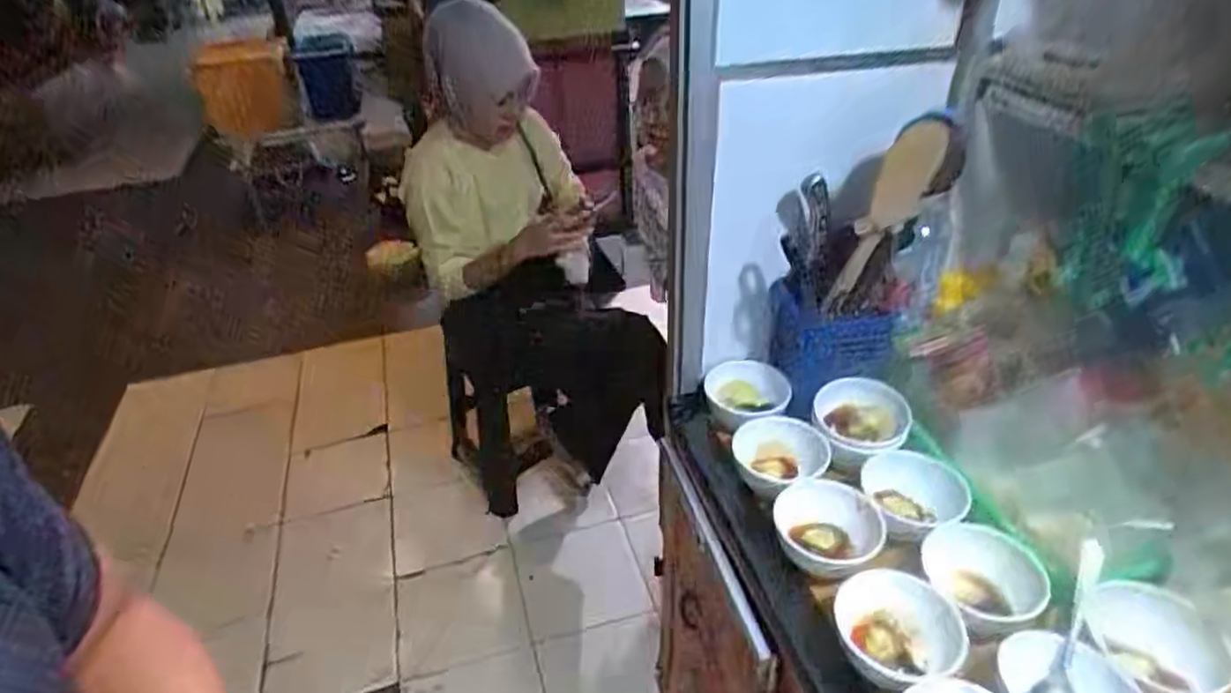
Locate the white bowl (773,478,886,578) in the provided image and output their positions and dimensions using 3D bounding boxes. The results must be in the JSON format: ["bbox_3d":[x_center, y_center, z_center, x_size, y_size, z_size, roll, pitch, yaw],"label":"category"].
[{"bbox_3d":[0.190,0.167,0.635,0.092,0.046,0.082,16,38,25],"label":"white bowl"}]

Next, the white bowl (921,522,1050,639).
[{"bbox_3d":[0.300,0.200,0.582,0.090,0.052,0.094,-1,34,1],"label":"white bowl"}]

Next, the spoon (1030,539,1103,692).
[{"bbox_3d":[0.338,0.214,0.516,0.029,0.028,0.149,19,57,28],"label":"spoon"}]

